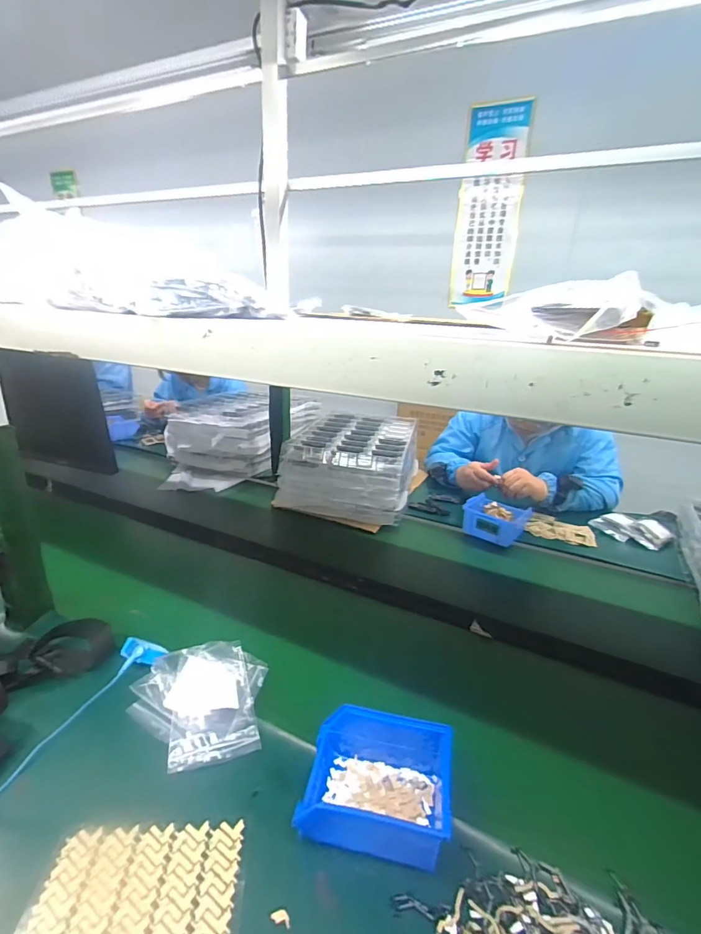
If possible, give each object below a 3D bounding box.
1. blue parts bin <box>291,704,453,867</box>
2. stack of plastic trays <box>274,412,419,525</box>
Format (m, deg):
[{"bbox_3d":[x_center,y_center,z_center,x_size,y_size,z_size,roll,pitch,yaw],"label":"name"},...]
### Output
[{"bbox_3d":[0.025,0.315,0.443,0.137,0.068,0.110,7,21,11],"label":"blue parts bin"},{"bbox_3d":[0.023,-0.024,1.221,0.300,0.144,0.448,7,21,12],"label":"stack of plastic trays"}]

